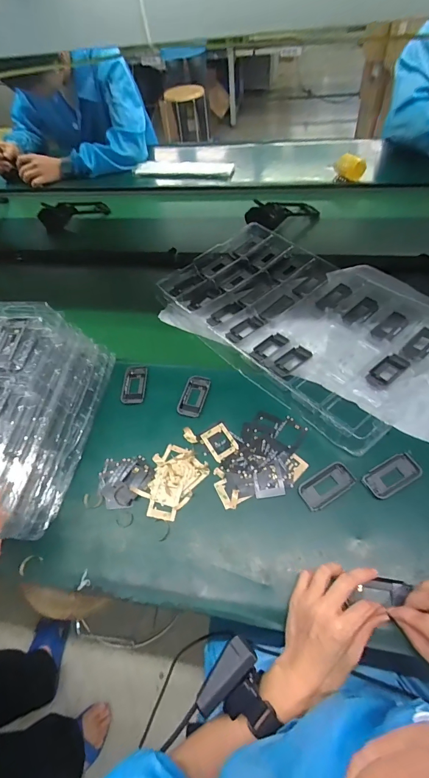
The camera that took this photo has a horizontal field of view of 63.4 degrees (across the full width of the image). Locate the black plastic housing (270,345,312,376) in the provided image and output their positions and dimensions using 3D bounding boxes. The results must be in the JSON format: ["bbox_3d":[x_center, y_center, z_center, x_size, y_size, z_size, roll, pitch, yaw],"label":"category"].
[{"bbox_3d":[0.131,-0.047,0.601,0.073,0.020,0.036,-34,58,-18],"label":"black plastic housing"}]

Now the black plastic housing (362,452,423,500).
[{"bbox_3d":[0.244,0.116,0.473,0.080,0.014,0.039,-27,56,-13],"label":"black plastic housing"}]

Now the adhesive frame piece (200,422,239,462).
[{"bbox_3d":[0.009,0.079,0.526,0.041,0.004,0.053,-27,56,-13],"label":"adhesive frame piece"}]

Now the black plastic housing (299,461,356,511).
[{"bbox_3d":[0.154,0.131,0.475,0.077,0.008,0.040,-29,57,-15],"label":"black plastic housing"}]

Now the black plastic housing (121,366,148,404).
[{"bbox_3d":[-0.138,-0.010,0.598,0.041,0.004,0.077,-2,54,4],"label":"black plastic housing"}]

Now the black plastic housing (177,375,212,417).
[{"bbox_3d":[-0.033,0.010,0.576,0.041,0.004,0.077,10,56,13],"label":"black plastic housing"}]

